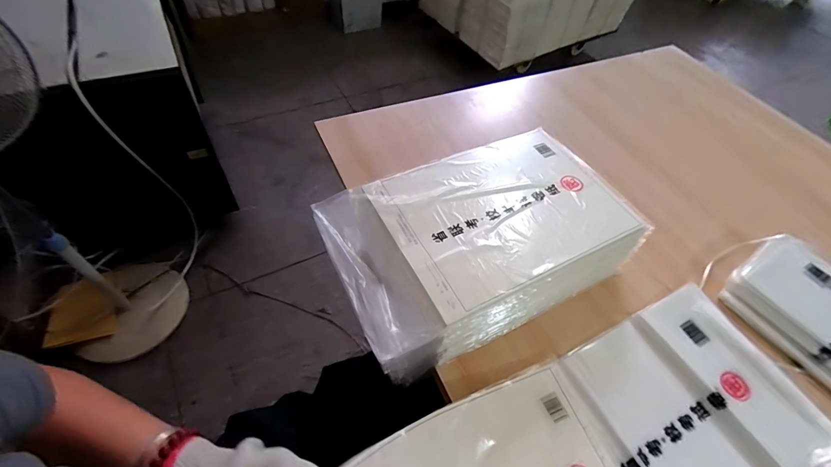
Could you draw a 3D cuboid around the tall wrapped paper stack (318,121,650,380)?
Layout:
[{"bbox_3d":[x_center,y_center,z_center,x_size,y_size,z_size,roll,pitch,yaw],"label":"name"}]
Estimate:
[{"bbox_3d":[0.106,0.008,0.632,0.476,0.126,0.275,-20,57,-20],"label":"tall wrapped paper stack"}]

